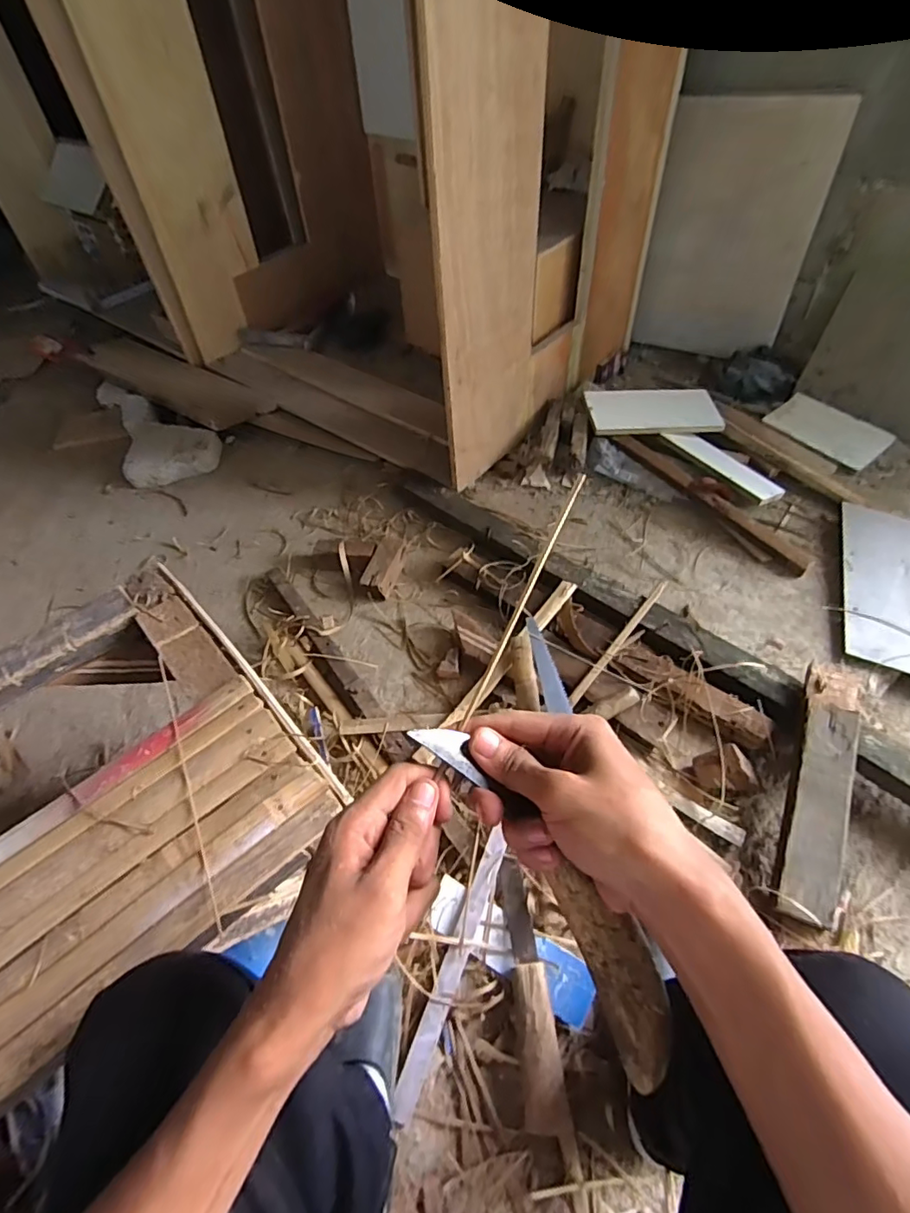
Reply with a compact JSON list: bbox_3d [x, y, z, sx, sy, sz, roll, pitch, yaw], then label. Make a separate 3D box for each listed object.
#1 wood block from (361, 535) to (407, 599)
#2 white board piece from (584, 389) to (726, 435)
[{"bbox_3d":[-0.134,-0.084,1.085,0.054,0.049,0.133,14,56,13],"label":"wood block"},{"bbox_3d":[0.446,-0.446,1.252,0.295,0.019,0.146,-2,59,-4],"label":"white board piece"}]

